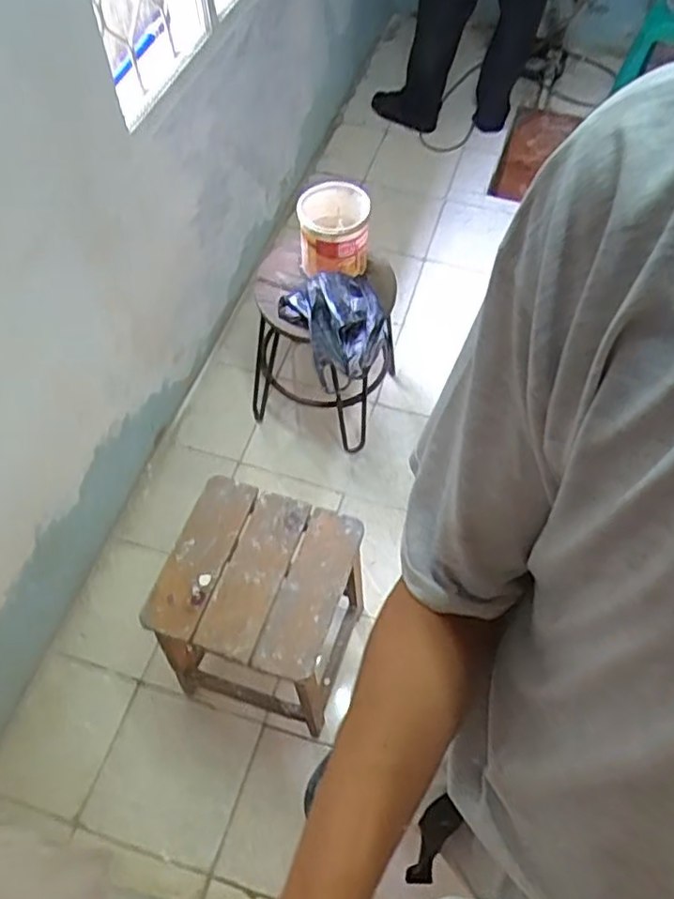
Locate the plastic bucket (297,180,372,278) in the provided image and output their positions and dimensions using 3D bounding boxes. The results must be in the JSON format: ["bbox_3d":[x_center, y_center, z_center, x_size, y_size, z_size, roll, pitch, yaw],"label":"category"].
[{"bbox_3d":[-0.005,-0.506,1.531,0.153,0.136,0.189,5,59,2],"label":"plastic bucket"}]

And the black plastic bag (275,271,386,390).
[{"bbox_3d":[-0.007,-0.276,1.454,0.194,0.098,0.282,-13,60,-8],"label":"black plastic bag"}]

